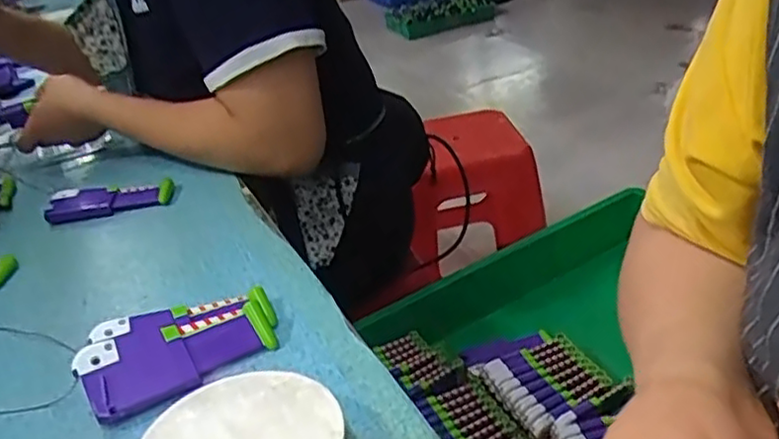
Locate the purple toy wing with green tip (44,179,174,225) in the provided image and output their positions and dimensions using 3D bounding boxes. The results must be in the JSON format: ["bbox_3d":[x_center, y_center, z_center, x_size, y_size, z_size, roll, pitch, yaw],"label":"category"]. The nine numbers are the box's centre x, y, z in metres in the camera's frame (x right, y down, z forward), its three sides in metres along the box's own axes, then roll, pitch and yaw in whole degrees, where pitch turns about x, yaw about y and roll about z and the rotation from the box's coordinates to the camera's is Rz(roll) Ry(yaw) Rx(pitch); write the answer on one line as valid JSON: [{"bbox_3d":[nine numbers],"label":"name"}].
[{"bbox_3d":[-0.282,-0.022,0.692,0.120,0.016,0.059,-10,29,-4],"label":"purple toy wing with green tip"}]

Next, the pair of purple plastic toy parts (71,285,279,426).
[{"bbox_3d":[-0.137,0.082,0.453,0.123,0.032,0.081,-17,30,-16],"label":"pair of purple plastic toy parts"}]

